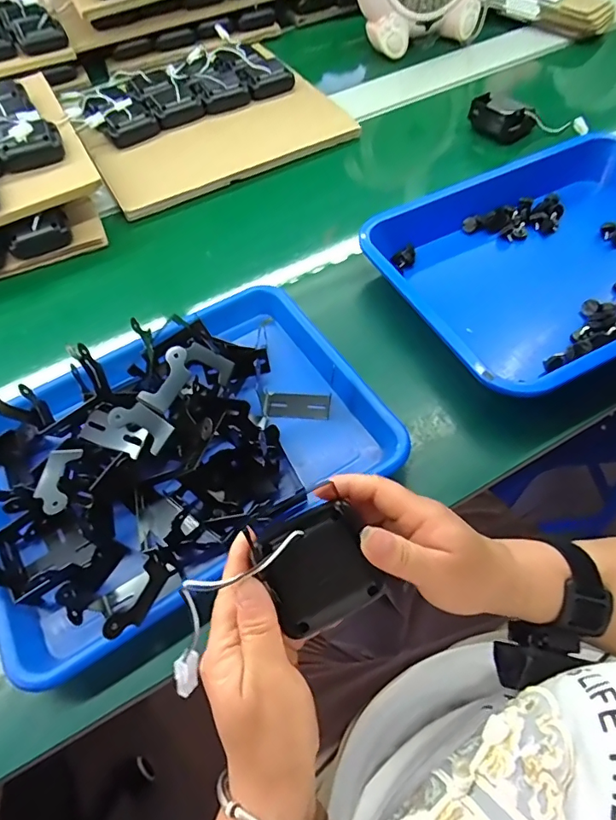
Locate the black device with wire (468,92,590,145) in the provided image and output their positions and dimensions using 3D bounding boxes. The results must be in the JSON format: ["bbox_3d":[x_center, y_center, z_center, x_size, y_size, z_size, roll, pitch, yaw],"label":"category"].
[{"bbox_3d":[0.295,-0.391,0.654,0.150,0.036,0.065,12,60,10],"label":"black device with wire"}]

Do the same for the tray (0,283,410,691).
[{"bbox_3d":[-0.113,0.021,0.404,0.326,0.091,0.249,-30,61,-14],"label":"tray"}]

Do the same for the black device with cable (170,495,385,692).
[{"bbox_3d":[-0.020,0.109,0.284,0.135,0.037,0.062,-28,61,-13],"label":"black device with cable"}]

